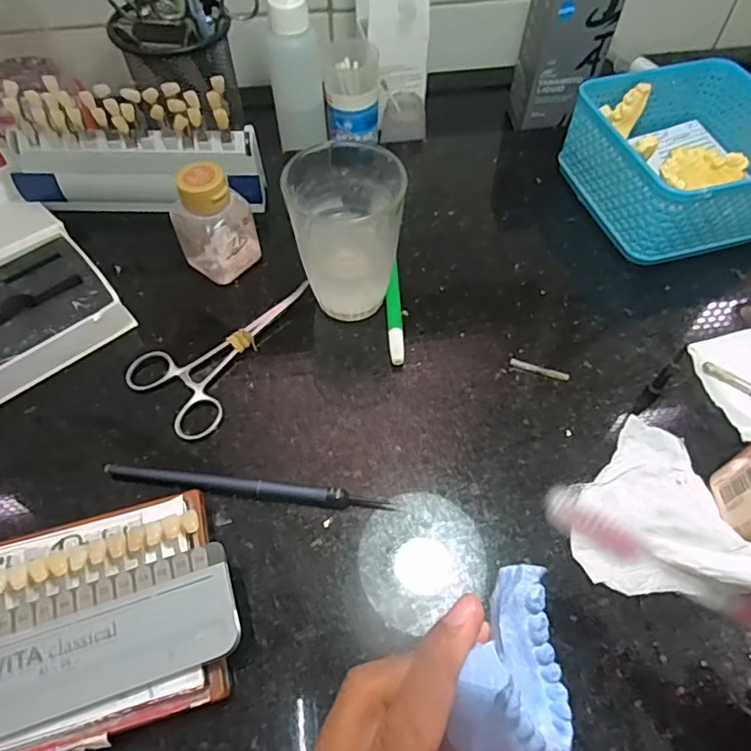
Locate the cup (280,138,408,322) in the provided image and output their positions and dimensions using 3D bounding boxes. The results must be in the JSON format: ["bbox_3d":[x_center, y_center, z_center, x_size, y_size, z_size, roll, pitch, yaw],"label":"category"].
[{"bbox_3d":[-0.017,-0.084,0.339,0.067,0.093,0.063,-12,57,-8],"label":"cup"}]

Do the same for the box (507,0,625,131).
[{"bbox_3d":[0.149,-0.264,0.441,0.060,0.119,0.060,-1,56,-1],"label":"box"}]

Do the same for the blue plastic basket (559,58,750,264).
[{"bbox_3d":[0.222,-0.159,0.407,0.133,0.066,0.134,-14,58,-9],"label":"blue plastic basket"}]

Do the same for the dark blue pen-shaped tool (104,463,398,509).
[{"bbox_3d":[-0.068,0.059,0.296,0.151,0.009,0.009,7,57,4],"label":"dark blue pen-shaped tool"}]

